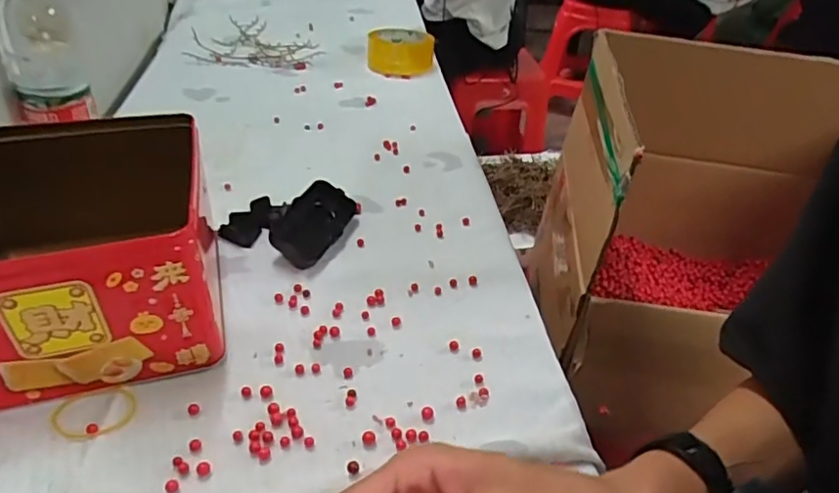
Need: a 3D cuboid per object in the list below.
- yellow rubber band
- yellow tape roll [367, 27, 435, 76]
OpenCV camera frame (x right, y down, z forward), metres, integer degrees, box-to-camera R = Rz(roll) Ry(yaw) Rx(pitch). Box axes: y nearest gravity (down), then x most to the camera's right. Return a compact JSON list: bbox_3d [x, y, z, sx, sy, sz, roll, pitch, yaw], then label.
[{"bbox_3d":[-0.219,0.111,0.389,0.052,0.005,0.041,-9,39,-18],"label":"yellow rubber band"},{"bbox_3d":[-0.031,-0.317,0.969,0.110,0.059,0.105,4,37,-4],"label":"yellow tape roll"}]

